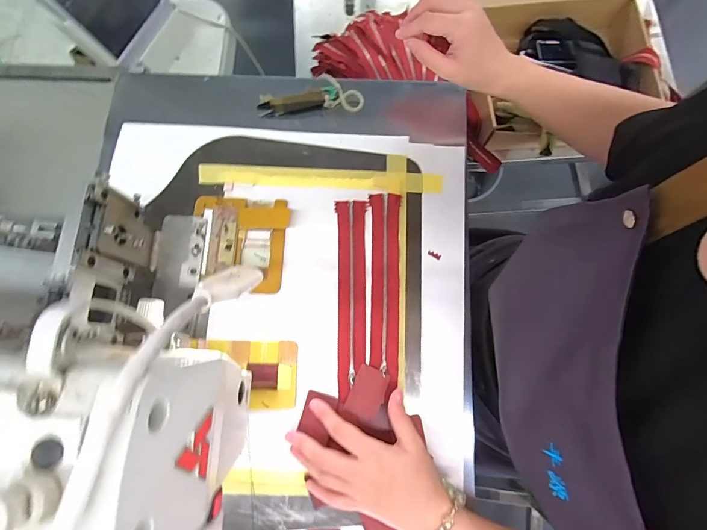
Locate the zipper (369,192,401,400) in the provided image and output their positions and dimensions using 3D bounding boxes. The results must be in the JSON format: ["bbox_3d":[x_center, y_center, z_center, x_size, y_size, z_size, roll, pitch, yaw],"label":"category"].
[{"bbox_3d":[0.036,0.023,0.424,0.033,0.015,0.220,2,80,-1],"label":"zipper"}]

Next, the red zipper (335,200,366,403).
[{"bbox_3d":[-0.003,0.032,0.422,0.032,0.010,0.221,1,79,-5],"label":"red zipper"}]

